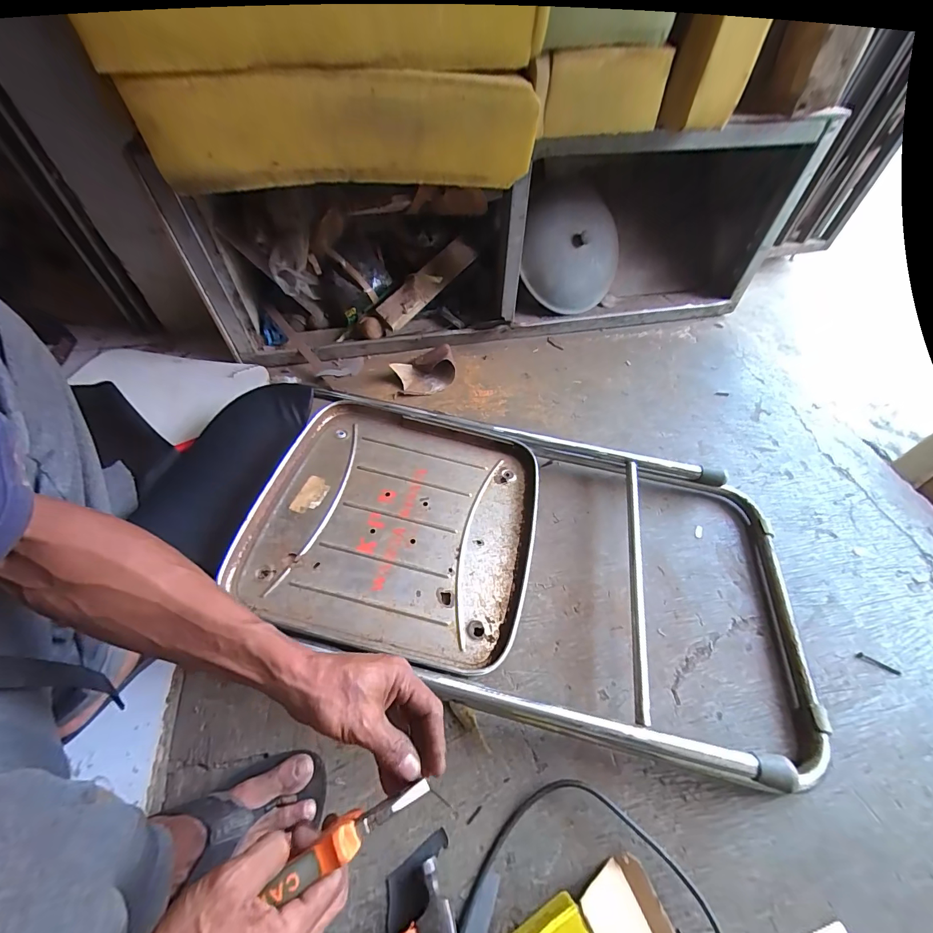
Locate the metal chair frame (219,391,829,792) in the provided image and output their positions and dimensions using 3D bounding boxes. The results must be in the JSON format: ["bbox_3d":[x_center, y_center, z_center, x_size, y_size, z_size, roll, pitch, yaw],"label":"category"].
[{"bbox_3d":[0.081,0.122,0.583,0.766,0.095,0.426,10,53,7],"label":"metal chair frame"}]

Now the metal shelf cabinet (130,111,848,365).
[{"bbox_3d":[0.101,-0.477,0.866,1.197,0.375,0.233,-14,54,-11],"label":"metal shelf cabinet"}]

